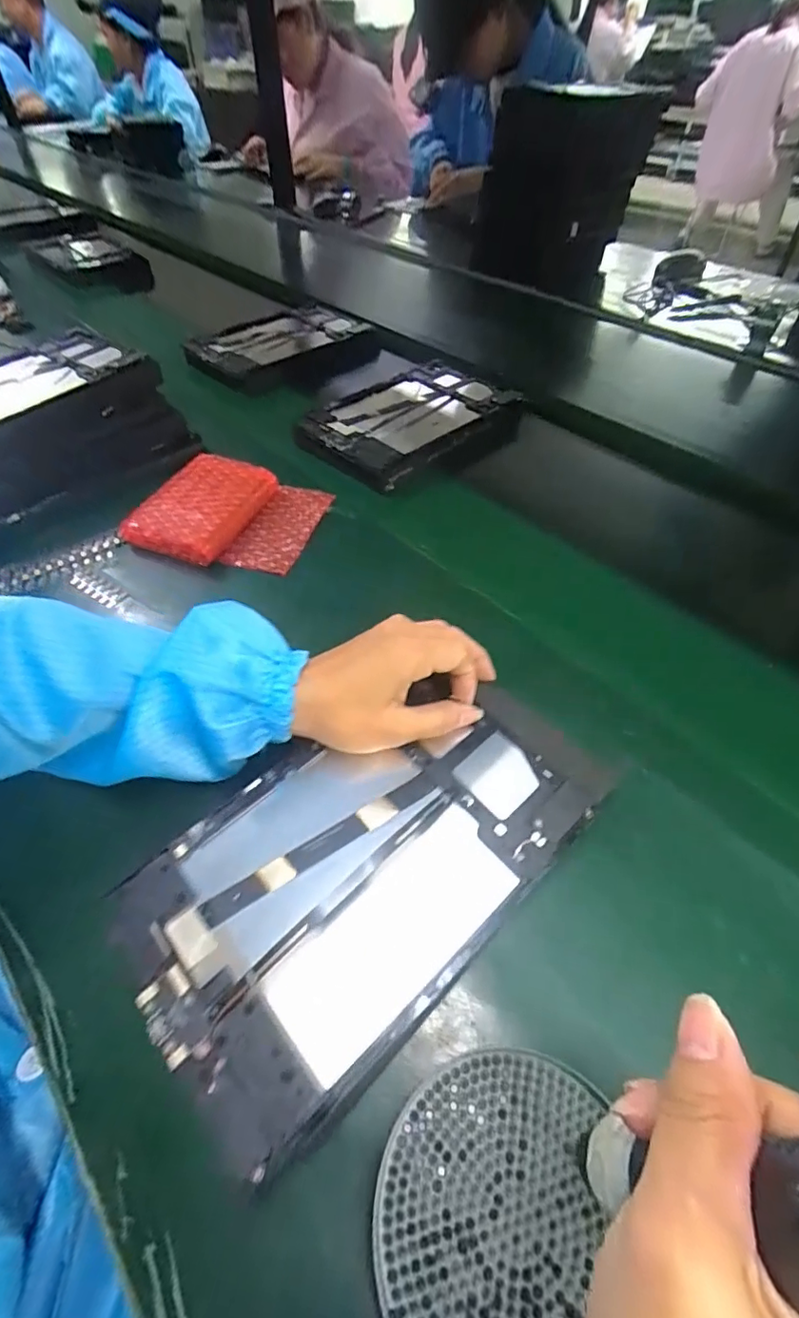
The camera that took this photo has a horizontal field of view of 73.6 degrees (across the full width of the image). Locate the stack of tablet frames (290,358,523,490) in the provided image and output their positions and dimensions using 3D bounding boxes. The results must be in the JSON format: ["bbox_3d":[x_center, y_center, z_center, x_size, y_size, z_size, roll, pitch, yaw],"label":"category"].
[{"bbox_3d":[0.013,-0.279,0.625,0.180,0.034,0.242,35,58,25],"label":"stack of tablet frames"}]

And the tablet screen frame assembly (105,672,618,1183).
[{"bbox_3d":[-0.015,0.107,0.300,0.253,0.026,0.151,-38,60,-25],"label":"tablet screen frame assembly"}]

